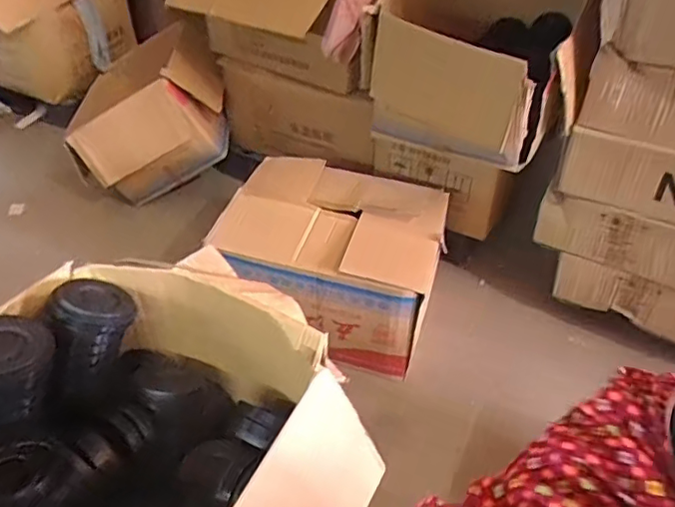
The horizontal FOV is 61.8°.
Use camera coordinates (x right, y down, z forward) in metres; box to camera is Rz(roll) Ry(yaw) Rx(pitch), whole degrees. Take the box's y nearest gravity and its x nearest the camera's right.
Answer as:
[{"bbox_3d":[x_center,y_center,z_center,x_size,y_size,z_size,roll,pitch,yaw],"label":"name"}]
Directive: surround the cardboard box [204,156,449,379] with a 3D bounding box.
[{"bbox_3d":[-0.025,0.031,1.632,0.592,0.367,0.439,13,42,14],"label":"cardboard box"}]

